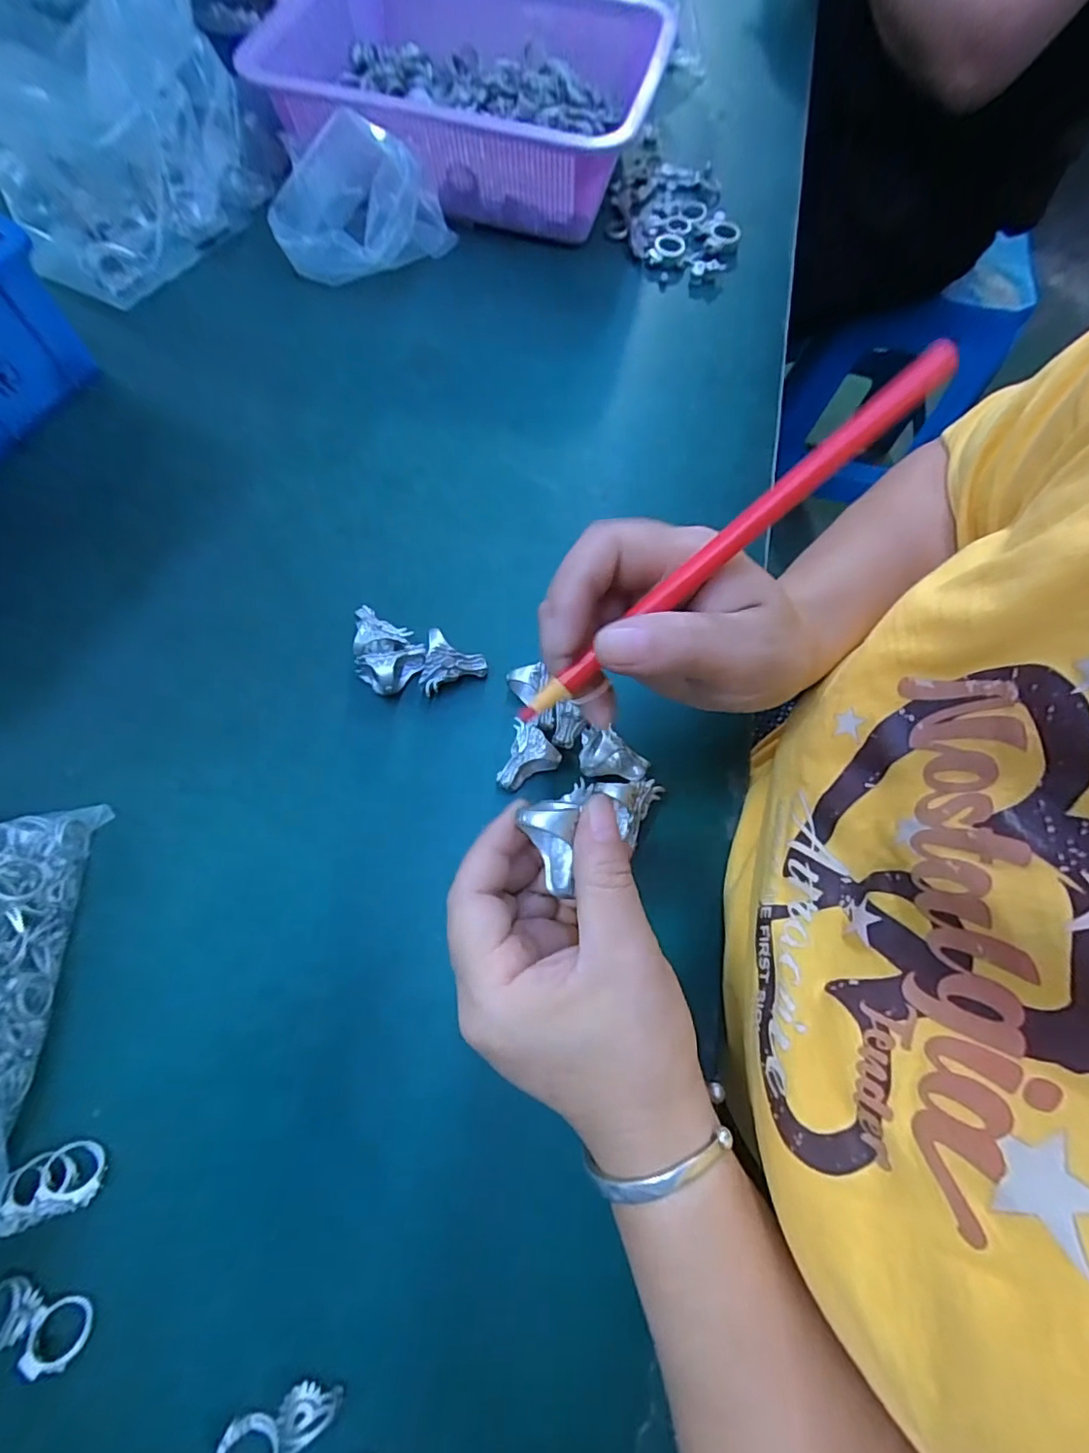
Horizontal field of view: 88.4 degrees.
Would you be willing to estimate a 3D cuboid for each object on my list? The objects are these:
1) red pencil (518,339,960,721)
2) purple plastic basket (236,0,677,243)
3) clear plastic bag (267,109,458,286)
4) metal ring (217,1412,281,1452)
[{"bbox_3d":[0.057,-0.057,0.180,0.168,0.009,0.009,-40,73,9],"label":"red pencil"},{"bbox_3d":[-0.084,-0.506,0.449,0.337,0.096,0.210,21,70,7],"label":"purple plastic basket"},{"bbox_3d":[-0.141,-0.393,0.415,0.119,0.077,0.077,9,69,2],"label":"clear plastic bag"},{"bbox_3d":[-0.111,0.273,0.209,0.022,0.007,0.021,11,64,-13],"label":"metal ring"}]

